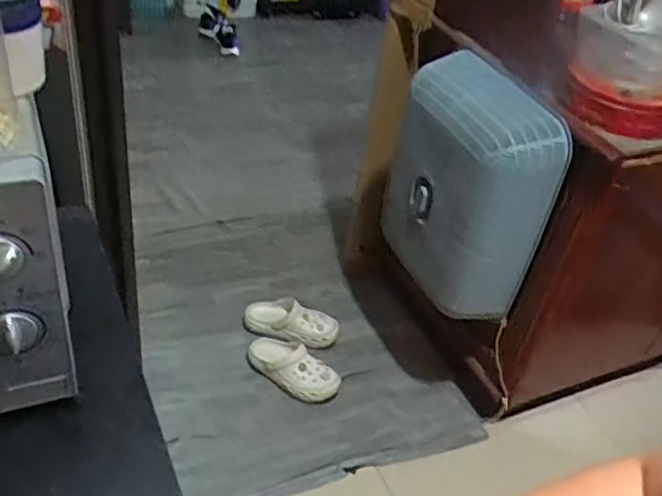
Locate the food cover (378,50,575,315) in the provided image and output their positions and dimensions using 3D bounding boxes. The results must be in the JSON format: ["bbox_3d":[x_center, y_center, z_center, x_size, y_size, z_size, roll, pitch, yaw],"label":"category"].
[{"bbox_3d":[0.281,-0.103,1.433,0.192,0.493,0.366,-11,42,-24],"label":"food cover"}]

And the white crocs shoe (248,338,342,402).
[{"bbox_3d":[-0.090,0.293,1.681,0.238,0.077,0.109,26,41,20],"label":"white crocs shoe"}]

